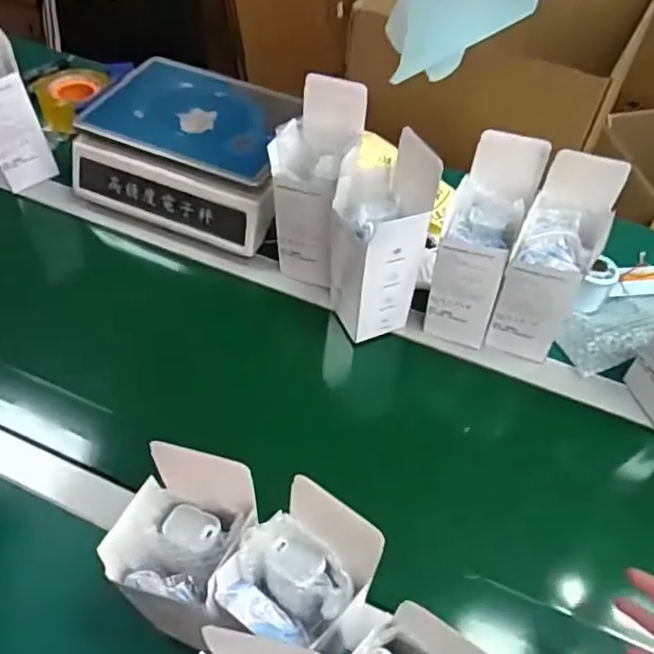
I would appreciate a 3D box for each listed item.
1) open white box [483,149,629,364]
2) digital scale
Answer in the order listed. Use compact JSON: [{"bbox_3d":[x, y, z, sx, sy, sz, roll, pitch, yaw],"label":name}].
[{"bbox_3d":[0.239,-0.066,0.669,0.079,0.237,0.071,24,56,14],"label":"open white box"},{"bbox_3d":[-0.177,-0.245,0.866,0.286,0.099,0.230,18,55,10],"label":"digital scale"}]

